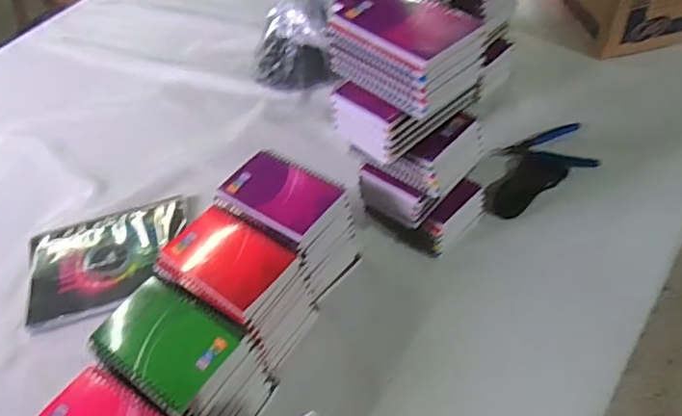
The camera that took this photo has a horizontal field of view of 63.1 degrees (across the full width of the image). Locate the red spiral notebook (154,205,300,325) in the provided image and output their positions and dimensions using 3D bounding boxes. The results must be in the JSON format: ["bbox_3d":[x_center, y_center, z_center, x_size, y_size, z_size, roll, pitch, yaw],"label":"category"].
[{"bbox_3d":[-0.123,0.053,0.584,0.132,0.018,0.095,24,58,25],"label":"red spiral notebook"}]

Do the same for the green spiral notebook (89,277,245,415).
[{"bbox_3d":[-0.167,0.124,0.523,0.129,0.011,0.095,26,59,26],"label":"green spiral notebook"}]

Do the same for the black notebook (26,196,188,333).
[{"bbox_3d":[-0.316,0.065,0.760,0.219,0.011,0.148,-19,51,-8],"label":"black notebook"}]

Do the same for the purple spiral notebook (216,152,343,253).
[{"bbox_3d":[-0.070,-0.015,0.628,0.127,0.007,0.094,27,59,27],"label":"purple spiral notebook"}]

